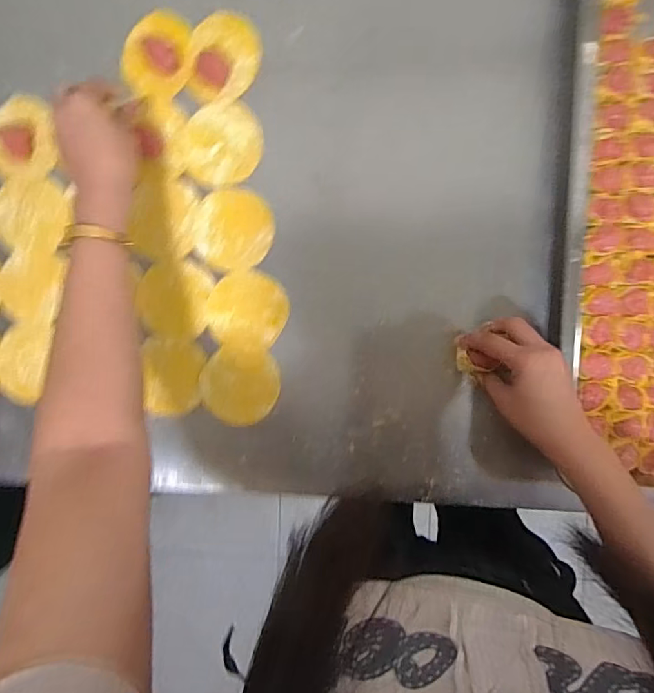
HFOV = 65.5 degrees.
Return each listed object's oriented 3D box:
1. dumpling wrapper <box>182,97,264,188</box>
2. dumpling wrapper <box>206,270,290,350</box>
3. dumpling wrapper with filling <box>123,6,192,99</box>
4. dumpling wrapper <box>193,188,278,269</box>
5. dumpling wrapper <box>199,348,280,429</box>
[{"bbox_3d":[-0.107,-0.209,0.525,0.080,0.006,0.082,7,93,6],"label":"dumpling wrapper"},{"bbox_3d":[-0.083,-0.039,0.534,0.083,0.006,0.079,4,92,6],"label":"dumpling wrapper"},{"bbox_3d":[-0.176,-0.302,0.526,0.066,0.011,0.088,9,93,6],"label":"dumpling wrapper with filling"},{"bbox_3d":[-0.096,-0.122,0.530,0.082,0.004,0.080,0,92,6],"label":"dumpling wrapper"},{"bbox_3d":[-0.092,0.041,0.540,0.081,0.004,0.082,4,94,0],"label":"dumpling wrapper"}]

